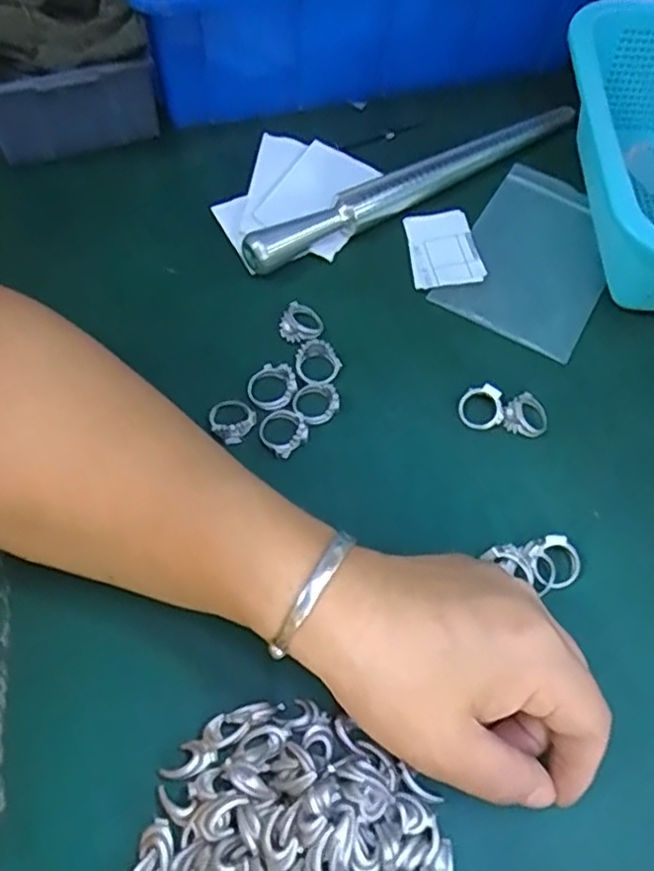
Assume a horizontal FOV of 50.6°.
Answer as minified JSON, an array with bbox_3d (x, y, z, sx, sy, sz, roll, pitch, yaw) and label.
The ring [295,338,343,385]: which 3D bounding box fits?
[{"bbox_3d":[-0.006,-0.038,0.345,0.022,0.006,0.026,-21,65,-14],"label":"ring"}]

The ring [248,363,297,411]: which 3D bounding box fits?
[{"bbox_3d":[-0.027,-0.024,0.335,0.023,0.008,0.024,1,62,-3],"label":"ring"}]

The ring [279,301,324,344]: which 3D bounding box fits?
[{"bbox_3d":[-0.013,-0.057,0.354,0.022,0.009,0.021,1,62,-3],"label":"ring"}]

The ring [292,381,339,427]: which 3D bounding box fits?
[{"bbox_3d":[-0.005,-0.017,0.333,0.021,0.008,0.022,1,62,-3],"label":"ring"}]

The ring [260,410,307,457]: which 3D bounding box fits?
[{"bbox_3d":[-0.021,-0.003,0.326,0.021,0.008,0.022,1,62,-3],"label":"ring"}]

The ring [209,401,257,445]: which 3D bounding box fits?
[{"bbox_3d":[-0.046,-0.008,0.327,0.021,0.009,0.020,1,62,-3],"label":"ring"}]

